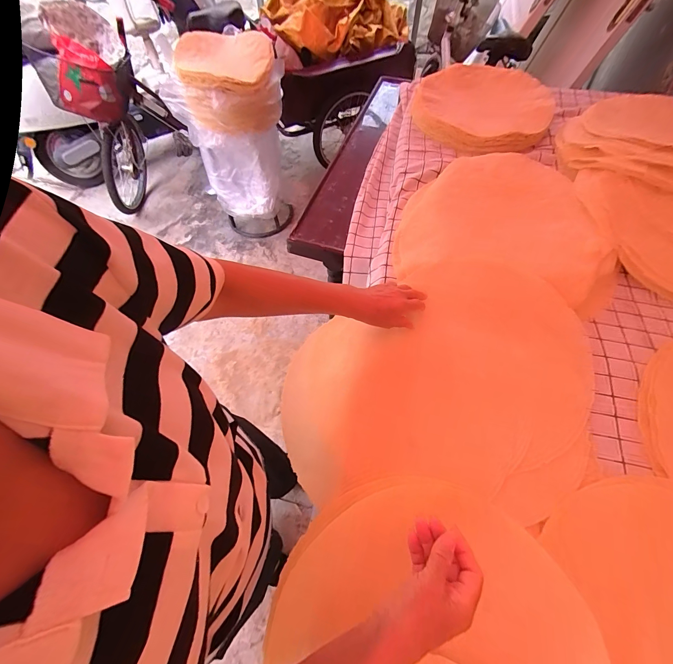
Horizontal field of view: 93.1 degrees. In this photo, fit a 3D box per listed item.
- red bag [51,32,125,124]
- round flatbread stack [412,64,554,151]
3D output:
[{"bbox_3d":[-1.023,-1.004,1.294,0.222,0.267,0.130,-3,60,-1],"label":"red bag"},{"bbox_3d":[0.393,-0.618,0.881,0.354,0.071,0.324,0,60,1],"label":"round flatbread stack"}]

